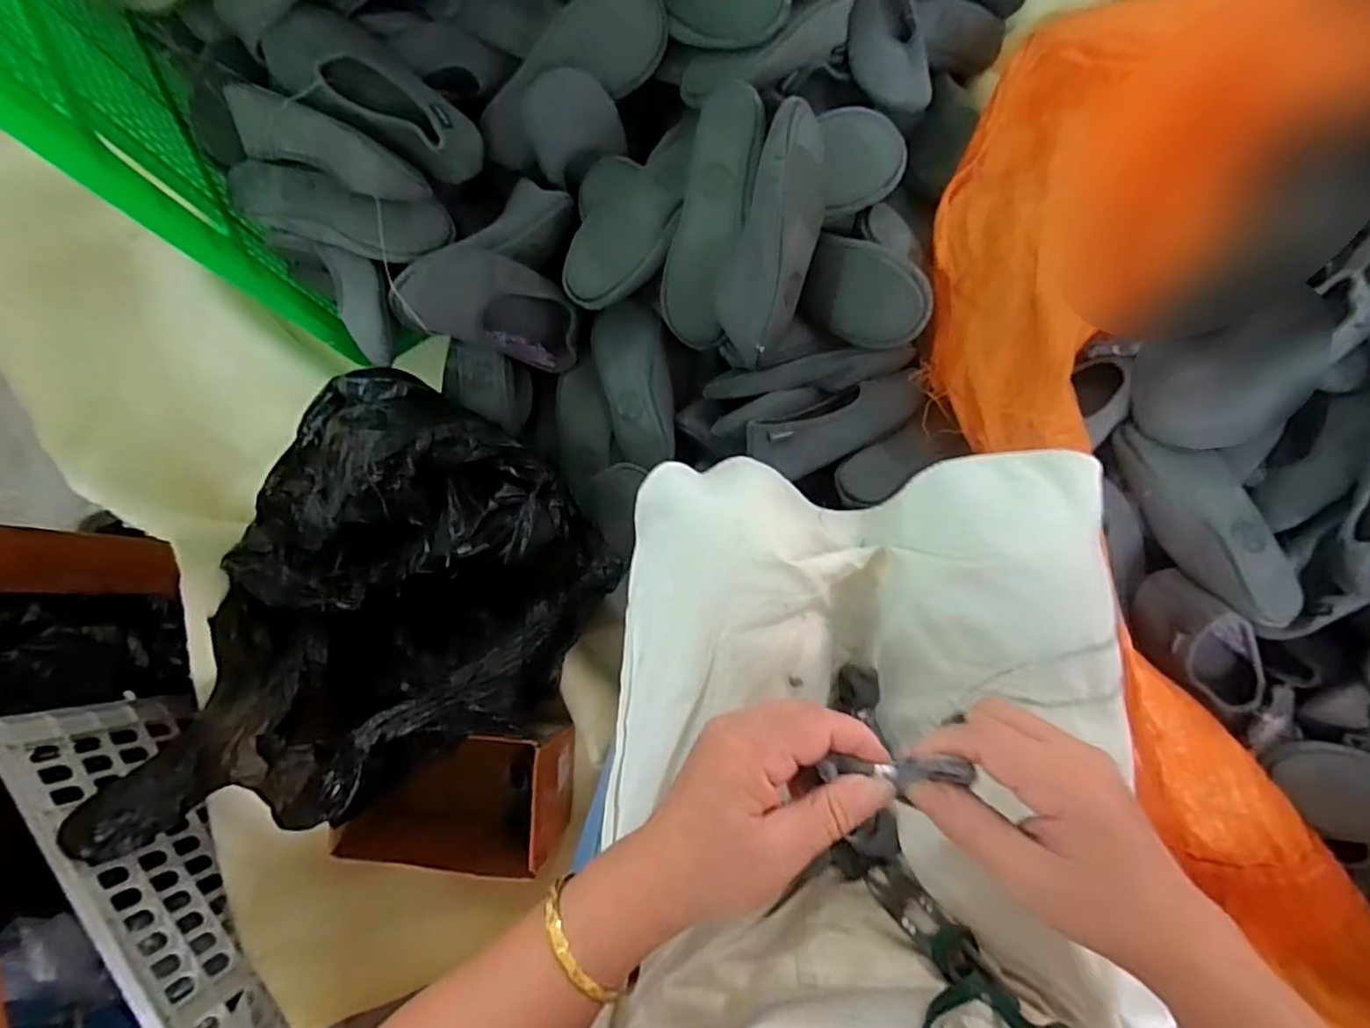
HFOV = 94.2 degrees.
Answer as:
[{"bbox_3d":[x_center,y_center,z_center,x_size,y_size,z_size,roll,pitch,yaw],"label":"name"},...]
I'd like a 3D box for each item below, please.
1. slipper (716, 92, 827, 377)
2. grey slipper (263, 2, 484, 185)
[{"bbox_3d":[0.088,-0.269,0.631,0.080,0.066,0.235,15,111,5],"label":"slipper"},{"bbox_3d":[-0.324,-0.431,0.677,0.214,0.083,0.106,42,86,8],"label":"grey slipper"}]

